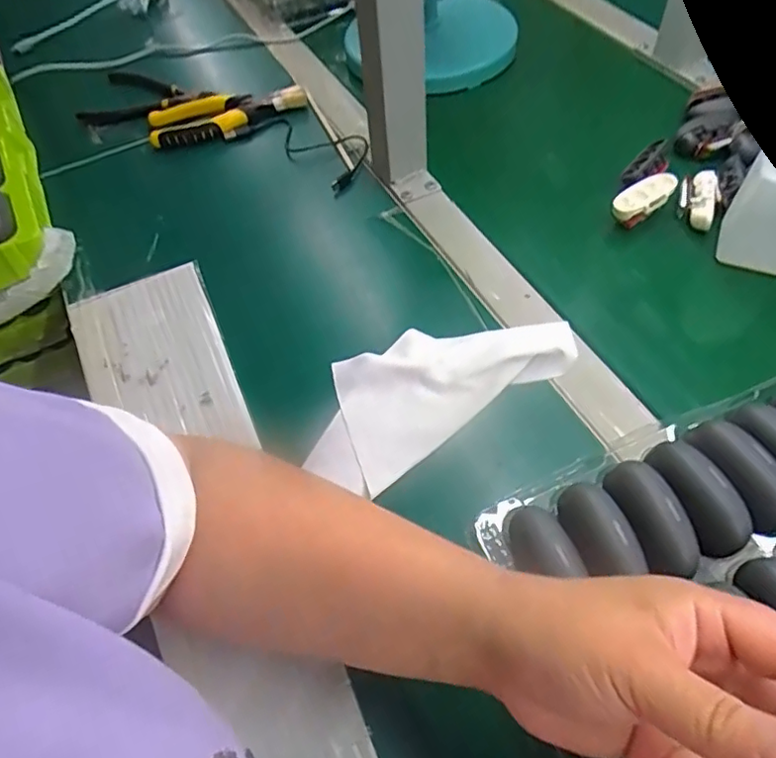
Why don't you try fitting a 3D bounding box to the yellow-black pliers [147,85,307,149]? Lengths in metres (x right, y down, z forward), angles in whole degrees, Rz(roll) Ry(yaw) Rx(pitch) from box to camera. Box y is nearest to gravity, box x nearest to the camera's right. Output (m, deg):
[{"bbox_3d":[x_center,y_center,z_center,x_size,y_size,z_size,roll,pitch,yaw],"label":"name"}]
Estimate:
[{"bbox_3d":[-0.171,-0.285,0.632,0.165,0.021,0.056,-12,56,-3],"label":"yellow-black pliers"}]

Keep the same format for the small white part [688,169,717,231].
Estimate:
[{"bbox_3d":[0.268,-0.155,0.501,0.021,0.014,0.058,12,71,13],"label":"small white part"}]

